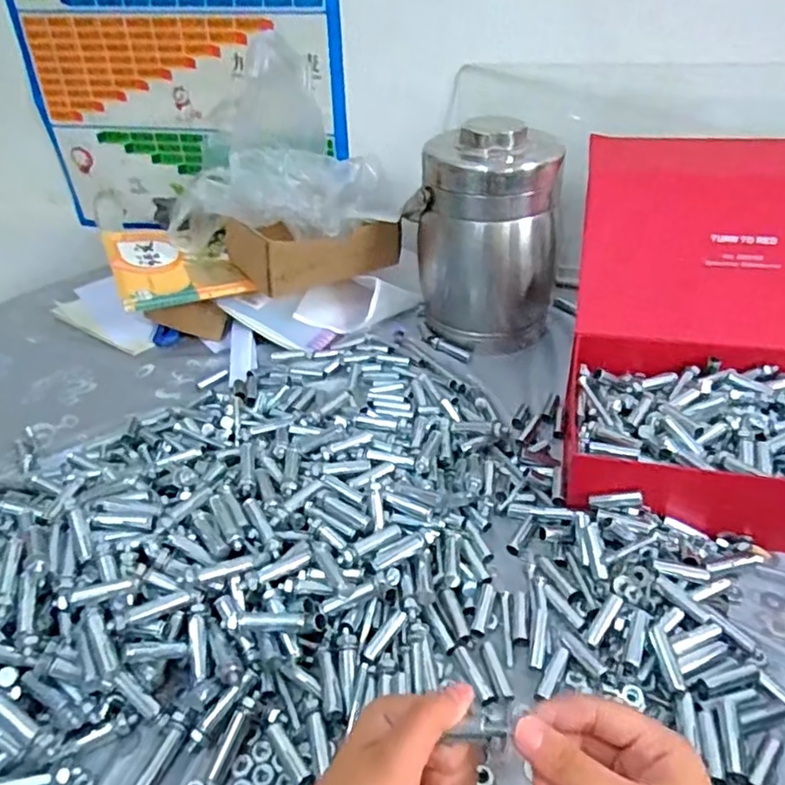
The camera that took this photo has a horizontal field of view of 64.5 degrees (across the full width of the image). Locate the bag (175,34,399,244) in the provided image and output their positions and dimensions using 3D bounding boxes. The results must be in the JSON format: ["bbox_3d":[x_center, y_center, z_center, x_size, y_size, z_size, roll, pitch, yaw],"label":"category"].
[{"bbox_3d":[-0.134,-0.271,0.686,0.220,0.187,0.135,-15,38,-15],"label":"bag"}]

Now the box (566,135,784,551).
[{"bbox_3d":[0.326,-0.072,0.568,0.294,0.183,0.379,6,39,12],"label":"box"}]

